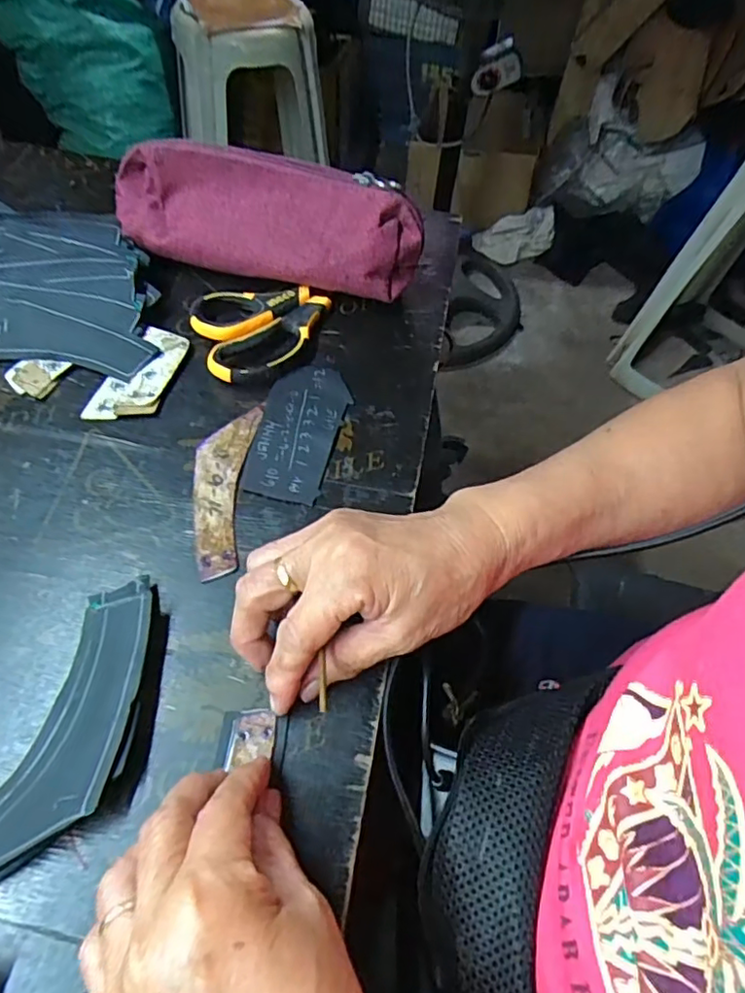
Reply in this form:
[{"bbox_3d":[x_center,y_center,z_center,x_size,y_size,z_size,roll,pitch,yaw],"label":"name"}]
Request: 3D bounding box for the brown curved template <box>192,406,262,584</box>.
[{"bbox_3d":[-0.092,-0.007,0.361,0.034,0.004,0.120,2,56,-2],"label":"brown curved template"}]

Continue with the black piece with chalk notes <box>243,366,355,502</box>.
[{"bbox_3d":[-0.048,-0.044,0.389,0.052,0.004,0.109,10,56,3],"label":"black piece with chalk notes"}]

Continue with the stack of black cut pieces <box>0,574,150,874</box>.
[{"bbox_3d":[-0.137,0.106,0.278,0.056,0.017,0.143,15,57,7],"label":"stack of black cut pieces"}]

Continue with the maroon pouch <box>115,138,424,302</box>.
[{"bbox_3d":[-0.081,-0.204,0.453,0.235,0.075,0.063,12,56,5],"label":"maroon pouch"}]

